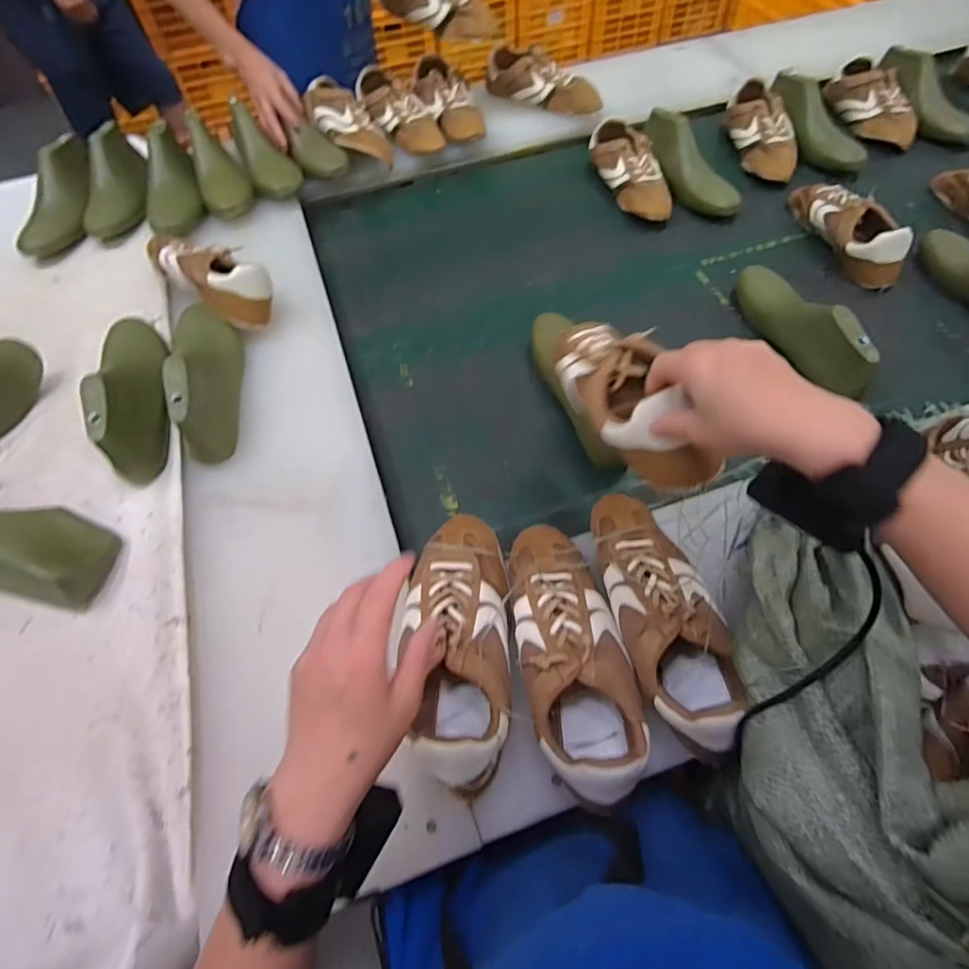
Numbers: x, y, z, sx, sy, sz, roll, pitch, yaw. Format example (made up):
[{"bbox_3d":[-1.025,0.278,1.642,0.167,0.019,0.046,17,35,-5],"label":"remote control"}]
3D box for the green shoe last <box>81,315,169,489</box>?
[{"bbox_3d":[-0.466,-0.140,0.702,0.074,0.093,0.274,-23,61,-10],"label":"green shoe last"}]

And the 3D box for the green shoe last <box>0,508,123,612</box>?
[{"bbox_3d":[-0.547,0.060,0.596,0.234,0.077,0.100,11,60,8],"label":"green shoe last"}]

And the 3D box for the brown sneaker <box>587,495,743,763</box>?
[{"bbox_3d":[0.178,0.119,0.524,0.101,0.078,0.266,-9,60,-2],"label":"brown sneaker"}]

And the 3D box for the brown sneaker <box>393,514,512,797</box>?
[{"bbox_3d":[-0.026,0.147,0.521,0.097,0.077,0.253,-3,55,0],"label":"brown sneaker"}]

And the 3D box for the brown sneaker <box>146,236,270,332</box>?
[{"bbox_3d":[-0.431,-0.327,0.820,0.266,0.081,0.093,33,67,20],"label":"brown sneaker"}]

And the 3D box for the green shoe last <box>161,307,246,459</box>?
[{"bbox_3d":[-0.369,-0.157,0.707,0.091,0.094,0.262,-23,61,-10],"label":"green shoe last"}]

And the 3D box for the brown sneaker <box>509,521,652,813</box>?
[{"bbox_3d":[0.082,0.154,0.513,0.097,0.087,0.256,-11,60,-3],"label":"brown sneaker"}]

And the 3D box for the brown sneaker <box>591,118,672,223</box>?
[{"bbox_3d":[0.282,-0.593,1.008,0.100,0.078,0.245,-19,60,-7],"label":"brown sneaker"}]

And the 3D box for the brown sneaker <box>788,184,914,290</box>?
[{"bbox_3d":[0.611,-0.439,0.889,0.085,0.073,0.233,-8,59,-3],"label":"brown sneaker"}]

